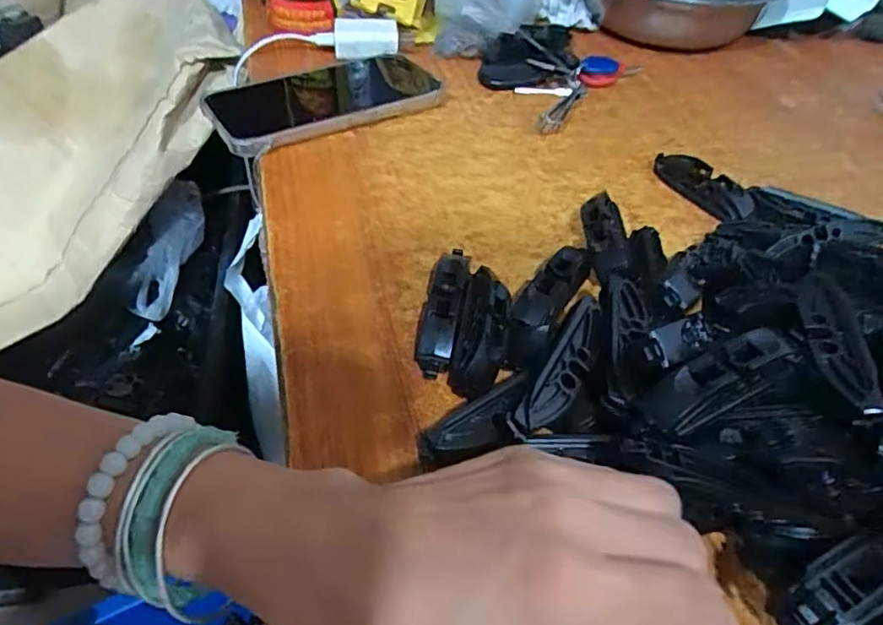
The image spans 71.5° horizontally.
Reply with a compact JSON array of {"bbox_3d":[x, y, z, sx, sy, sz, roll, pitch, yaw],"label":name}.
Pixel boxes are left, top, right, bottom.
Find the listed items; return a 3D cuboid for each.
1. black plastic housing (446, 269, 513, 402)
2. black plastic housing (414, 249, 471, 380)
[{"bbox_3d":[0.019,0.011,0.291,0.023,0.021,0.072,9,45,7],"label":"black plastic housing"},{"bbox_3d":[0.001,-0.002,0.305,0.019,0.018,0.074,7,45,5],"label":"black plastic housing"}]

